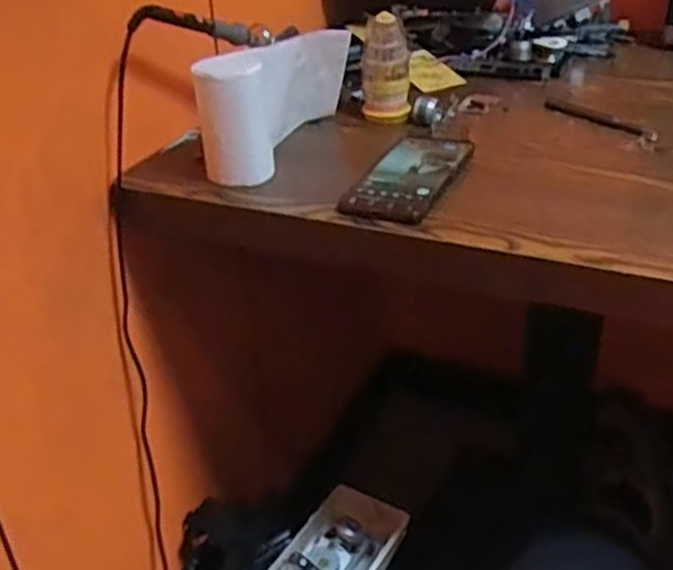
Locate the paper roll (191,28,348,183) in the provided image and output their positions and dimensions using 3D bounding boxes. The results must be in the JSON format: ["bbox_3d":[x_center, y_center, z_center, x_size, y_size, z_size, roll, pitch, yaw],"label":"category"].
[{"bbox_3d":[-0.056,-0.173,0.738,0.054,0.105,0.196,14,35,25],"label":"paper roll"}]

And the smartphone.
[{"bbox_3d":[0.067,-0.097,0.693,0.074,0.012,0.158,12,34,22],"label":"smartphone"}]

